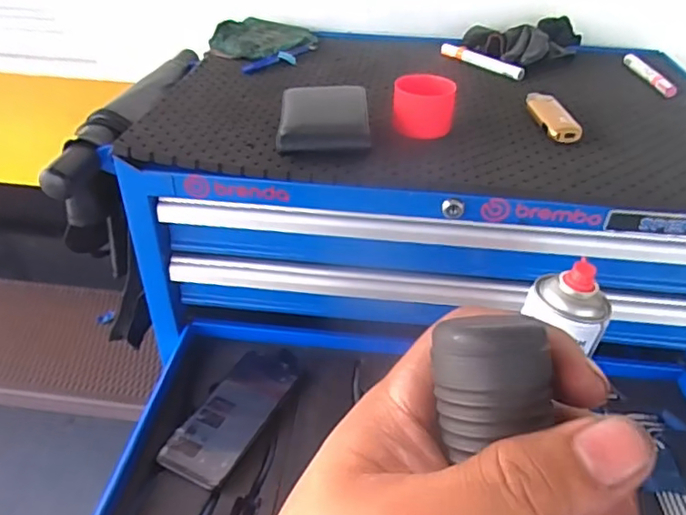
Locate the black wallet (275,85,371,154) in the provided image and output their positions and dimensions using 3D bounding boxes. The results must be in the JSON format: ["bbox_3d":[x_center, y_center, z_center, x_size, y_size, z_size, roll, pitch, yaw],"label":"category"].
[{"bbox_3d":[-0.019,-0.145,0.579,0.089,0.029,0.100,0,36,-3],"label":"black wallet"}]

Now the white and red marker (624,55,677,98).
[{"bbox_3d":[0.412,-0.248,0.758,0.018,0.013,0.141,2,36,0],"label":"white and red marker"}]

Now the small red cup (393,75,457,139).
[{"bbox_3d":[0.087,-0.164,0.607,0.063,0.050,0.053,5,36,4],"label":"small red cup"}]

